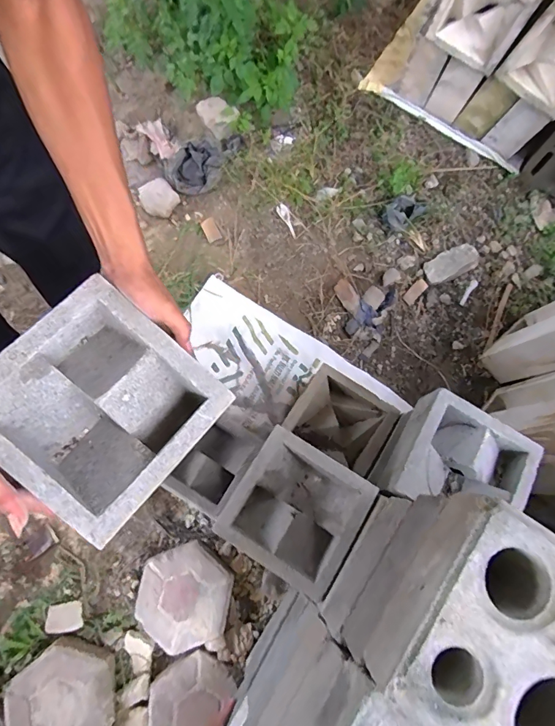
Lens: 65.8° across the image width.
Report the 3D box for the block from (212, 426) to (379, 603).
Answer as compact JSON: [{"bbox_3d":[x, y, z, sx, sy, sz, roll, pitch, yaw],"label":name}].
[{"bbox_3d":[0.027,0.243,0.724,0.213,0.085,0.204,32,72,8],"label":"block"}]

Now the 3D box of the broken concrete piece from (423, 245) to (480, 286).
[{"bbox_3d":[0.502,-0.288,1.238,0.154,0.028,0.079,-26,80,6],"label":"broken concrete piece"}]

